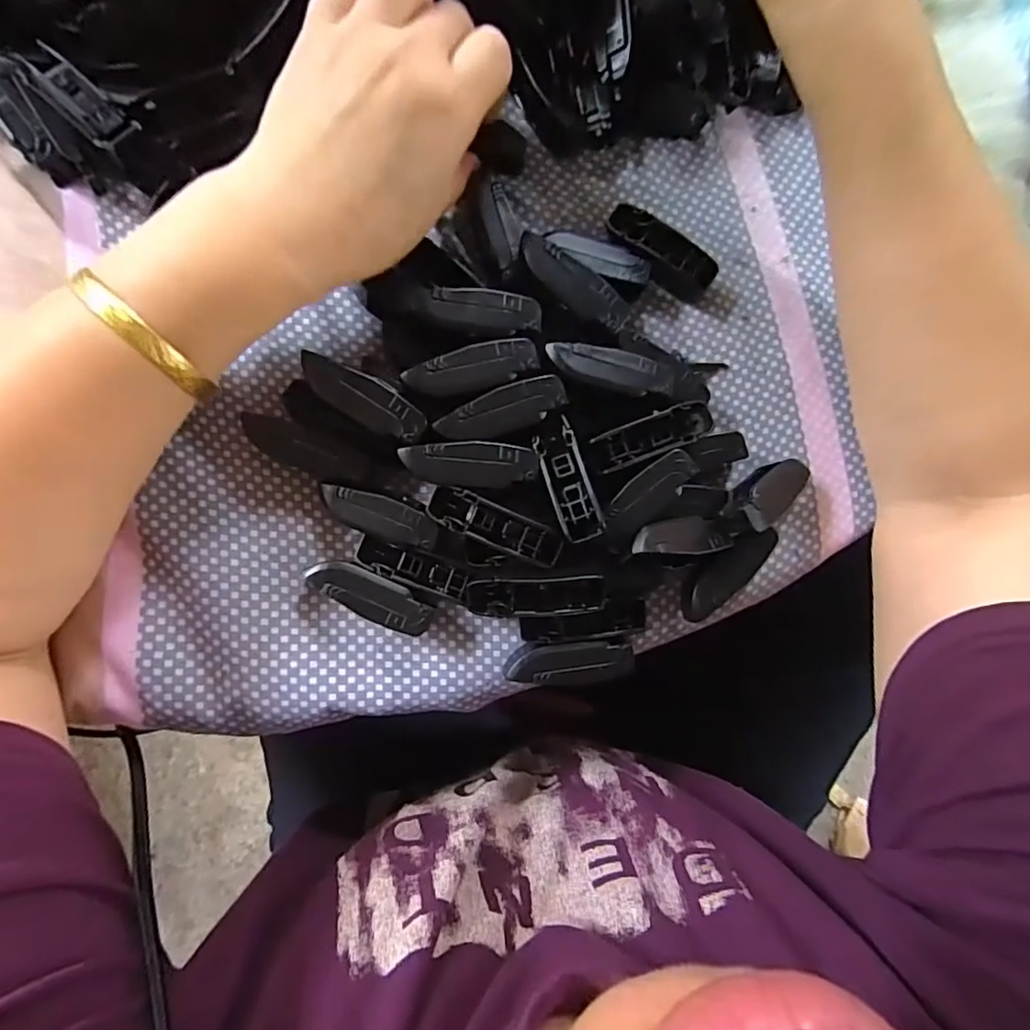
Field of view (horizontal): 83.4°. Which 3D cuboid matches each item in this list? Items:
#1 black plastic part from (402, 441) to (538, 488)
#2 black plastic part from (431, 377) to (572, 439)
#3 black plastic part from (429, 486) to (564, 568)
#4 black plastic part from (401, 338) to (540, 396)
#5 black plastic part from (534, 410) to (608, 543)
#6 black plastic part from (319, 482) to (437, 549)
[{"bbox_3d":[-0.017,-0.020,0.229,0.053,0.005,0.018,2,85,-7],"label":"black plastic part"},{"bbox_3d":[-0.005,-0.042,0.234,0.053,0.006,0.017,-22,89,-9],"label":"black plastic part"},{"bbox_3d":[-0.008,0.004,0.232,0.055,0.010,0.014,25,83,-5],"label":"black plastic part"},{"bbox_3d":[-0.017,-0.059,0.233,0.054,0.005,0.016,-17,88,-8],"label":"black plastic part"},{"bbox_3d":[0.021,-0.015,0.233,0.017,0.008,0.054,-12,69,-8],"label":"black plastic part"},{"bbox_3d":[-0.057,0.001,0.236,0.051,0.009,0.015,19,83,11],"label":"black plastic part"}]

